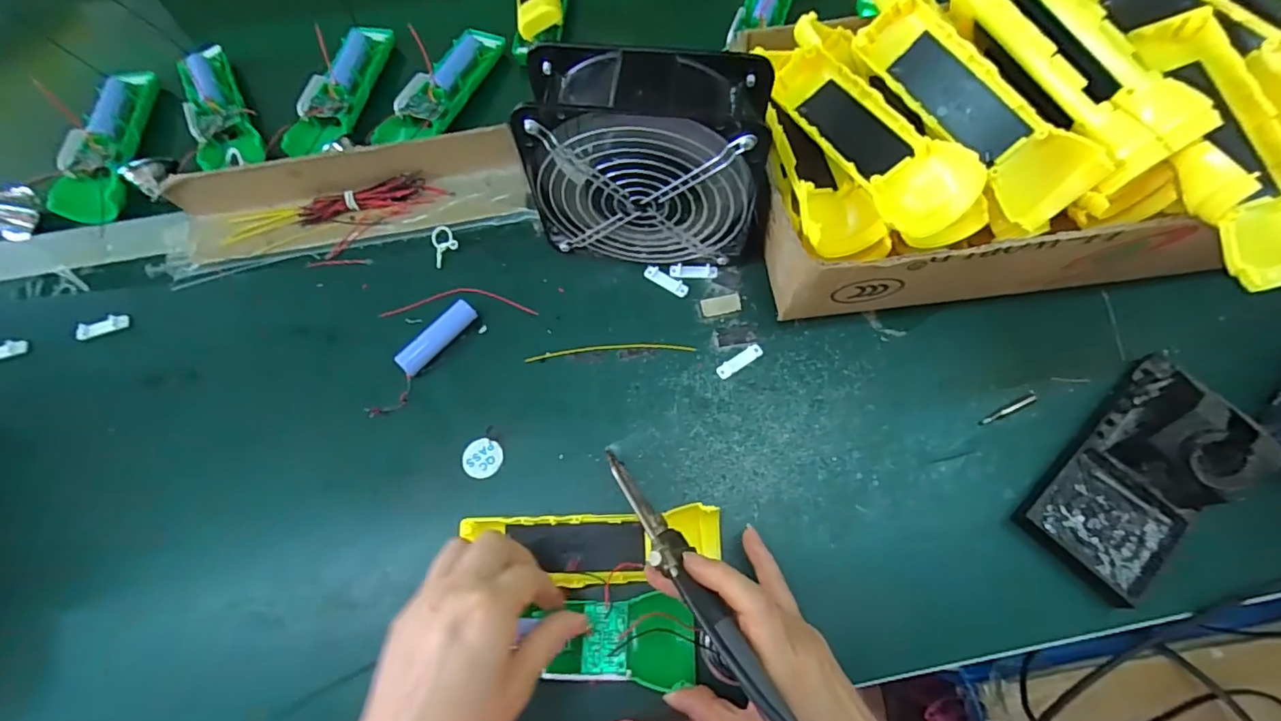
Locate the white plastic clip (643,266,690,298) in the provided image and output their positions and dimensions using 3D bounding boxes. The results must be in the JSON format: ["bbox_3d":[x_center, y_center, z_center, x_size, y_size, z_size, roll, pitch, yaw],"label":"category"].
[{"bbox_3d":[0.021,-0.062,0.425,0.038,0.004,0.013,32,73,13],"label":"white plastic clip"}]

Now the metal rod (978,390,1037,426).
[{"bbox_3d":[0.257,0.034,0.380,0.044,0.007,0.007,-27,70,-8],"label":"metal rod"}]

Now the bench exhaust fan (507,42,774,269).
[{"bbox_3d":[0.009,-0.131,0.378,0.160,0.149,0.067,5,69,4],"label":"bench exhaust fan"}]

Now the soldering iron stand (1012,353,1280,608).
[{"bbox_3d":[0.319,0.062,0.328,0.159,0.070,0.075,-43,73,-13],"label":"soldering iron stand"}]

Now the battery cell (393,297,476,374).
[{"bbox_3d":[-0.151,-0.017,0.406,0.017,0.017,0.066,41,75,16],"label":"battery cell"}]

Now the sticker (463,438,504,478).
[{"bbox_3d":[-0.110,0.068,0.380,0.026,0.004,0.027,-1,69,2],"label":"sticker"}]

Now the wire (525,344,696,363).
[{"bbox_3d":[-0.023,-0.008,0.406,0.124,0.004,0.010,-4,69,1],"label":"wire"}]

